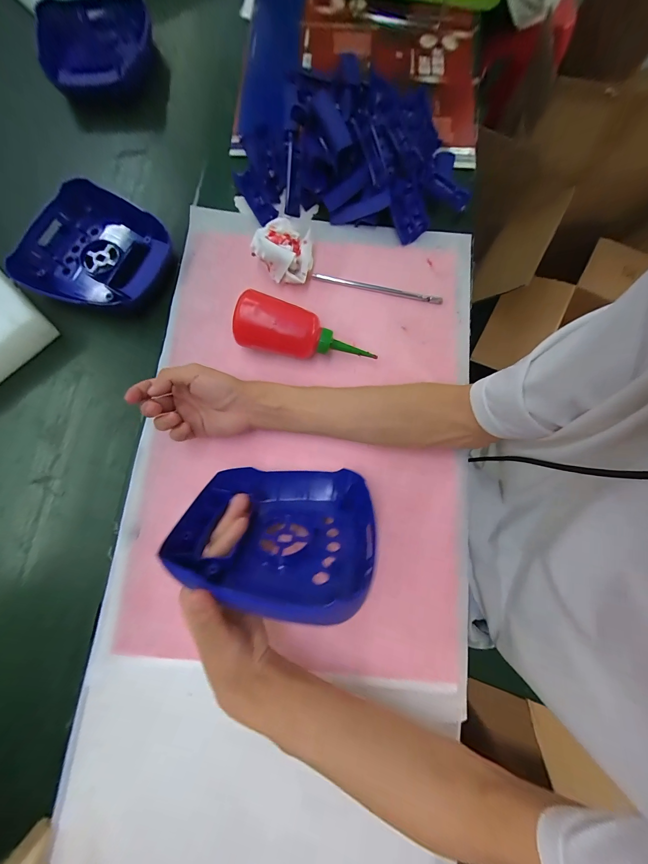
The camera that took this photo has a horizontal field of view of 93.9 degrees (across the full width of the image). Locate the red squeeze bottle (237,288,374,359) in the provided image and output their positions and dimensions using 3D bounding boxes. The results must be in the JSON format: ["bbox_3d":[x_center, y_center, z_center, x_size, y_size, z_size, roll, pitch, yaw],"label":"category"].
[{"bbox_3d":[-0.021,-0.123,0.372,0.168,0.056,0.063,8,78,1],"label":"red squeeze bottle"}]

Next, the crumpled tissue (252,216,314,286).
[{"bbox_3d":[-0.052,-0.226,0.387,0.072,0.056,0.063,-10,79,-3],"label":"crumpled tissue"}]

